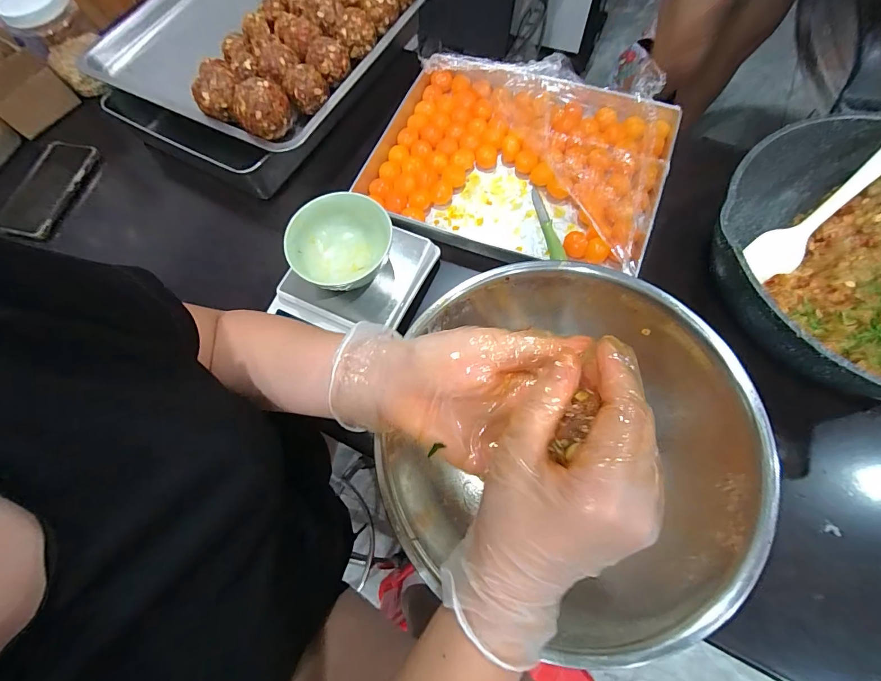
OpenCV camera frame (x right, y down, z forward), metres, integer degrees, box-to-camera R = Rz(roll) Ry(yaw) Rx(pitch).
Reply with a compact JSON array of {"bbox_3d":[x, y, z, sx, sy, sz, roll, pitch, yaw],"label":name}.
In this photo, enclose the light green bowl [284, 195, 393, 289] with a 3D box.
[{"bbox_3d":[-0.111,-0.110,0.437,0.095,0.052,0.095,-1,70,2],"label":"light green bowl"}]

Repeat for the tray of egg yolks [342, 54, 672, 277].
[{"bbox_3d":[0.104,-0.243,0.530,0.370,0.044,0.286,21,72,10],"label":"tray of egg yolks"}]

